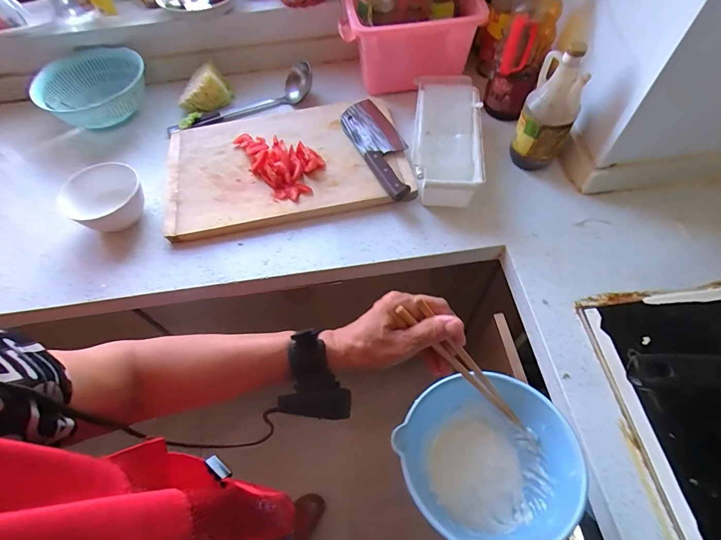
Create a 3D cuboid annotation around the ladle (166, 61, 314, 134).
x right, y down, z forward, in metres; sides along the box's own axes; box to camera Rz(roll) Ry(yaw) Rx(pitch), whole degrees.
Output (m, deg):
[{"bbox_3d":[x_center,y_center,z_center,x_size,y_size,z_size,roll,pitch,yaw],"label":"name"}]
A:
[{"bbox_3d":[-0.254,-0.365,0.830,0.332,0.055,0.091,-28,62,-13],"label":"ladle"}]

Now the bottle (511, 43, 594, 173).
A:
[{"bbox_3d":[0.320,-0.262,0.666,0.089,0.209,0.071,24,64,16],"label":"bottle"}]

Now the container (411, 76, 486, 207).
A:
[{"bbox_3d":[0.161,-0.243,0.733,0.116,0.083,0.280,3,60,5],"label":"container"}]

